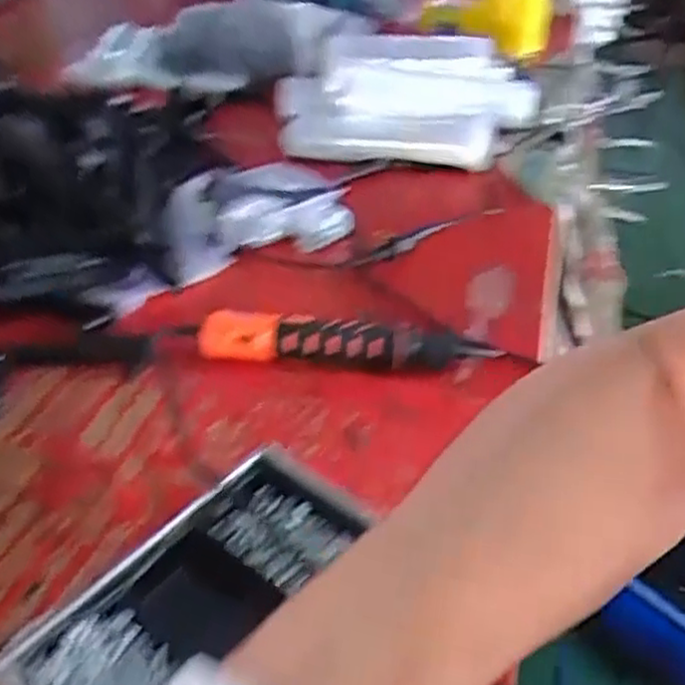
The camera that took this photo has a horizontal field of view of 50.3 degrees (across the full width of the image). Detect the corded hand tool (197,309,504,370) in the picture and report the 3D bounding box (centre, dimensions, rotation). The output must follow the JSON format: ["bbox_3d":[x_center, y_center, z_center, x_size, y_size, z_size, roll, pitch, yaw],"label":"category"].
[{"bbox_3d":[0.008,-0.003,0.667,0.269,0.044,0.045,-2,40,-3],"label":"corded hand tool"}]

